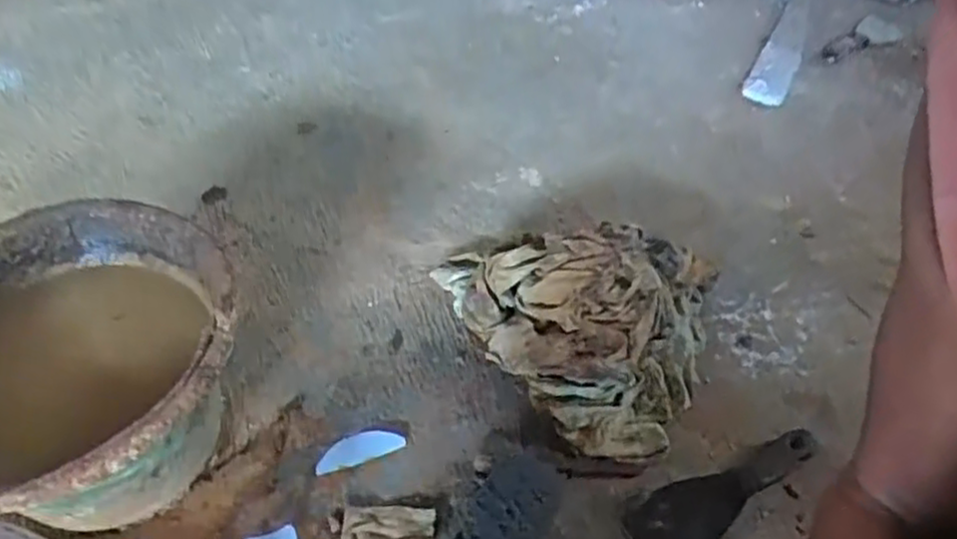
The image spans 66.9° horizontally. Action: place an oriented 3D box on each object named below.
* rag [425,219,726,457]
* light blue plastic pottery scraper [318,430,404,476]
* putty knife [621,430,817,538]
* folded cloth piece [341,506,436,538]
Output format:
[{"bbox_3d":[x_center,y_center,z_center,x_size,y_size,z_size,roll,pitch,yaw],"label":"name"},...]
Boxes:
[{"bbox_3d":[0.114,0.023,0.719,0.219,0.102,0.290,-27,53,-26],"label":"rag"},{"bbox_3d":[-0.106,0.157,0.643,0.077,0.005,0.030,-14,48,-16],"label":"light blue plastic pottery scraper"},{"bbox_3d":[0.206,0.186,0.616,0.182,0.036,0.064,-24,52,-24],"label":"putty knife"},{"bbox_3d":[-0.074,0.216,0.585,0.074,0.015,0.055,2,46,-1],"label":"folded cloth piece"}]

